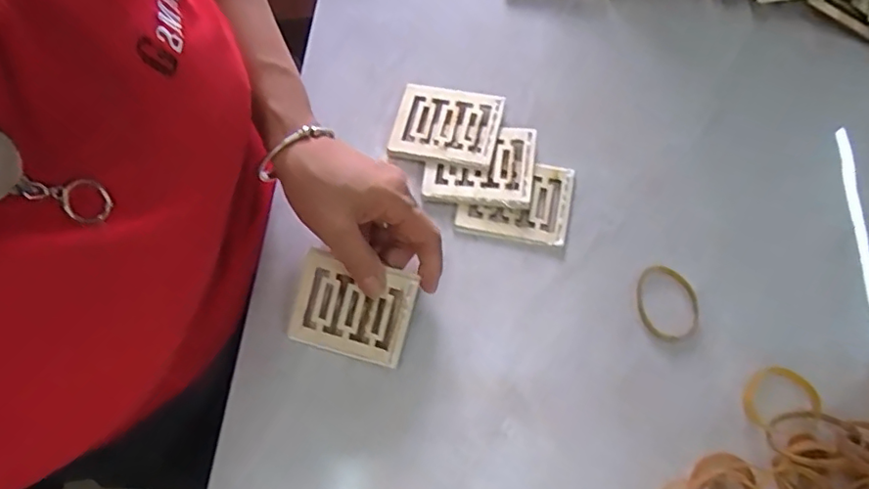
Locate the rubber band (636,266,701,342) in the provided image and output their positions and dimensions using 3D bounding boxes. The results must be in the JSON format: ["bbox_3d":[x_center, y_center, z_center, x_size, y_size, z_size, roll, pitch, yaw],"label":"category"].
[{"bbox_3d":[0.164,0.041,0.398,0.040,0.005,0.053,-2,72,1],"label":"rubber band"}]

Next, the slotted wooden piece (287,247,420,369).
[{"bbox_3d":[-0.057,0.044,0.390,0.080,0.008,0.064,15,92,8],"label":"slotted wooden piece"}]

